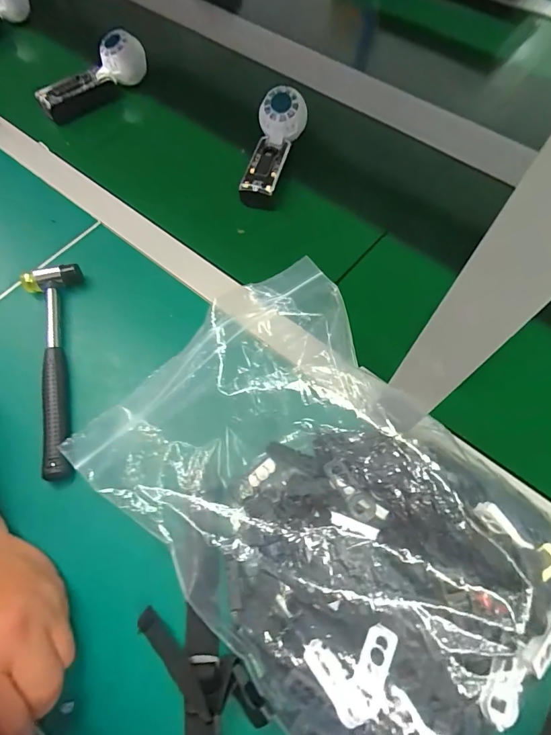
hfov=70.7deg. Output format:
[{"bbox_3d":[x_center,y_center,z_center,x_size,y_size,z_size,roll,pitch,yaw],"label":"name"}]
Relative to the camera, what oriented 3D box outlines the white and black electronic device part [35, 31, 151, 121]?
[{"bbox_3d":[-0.272,-0.427,0.578,0.164,0.079,0.050,-23,68,-10],"label":"white and black electronic device part"}]

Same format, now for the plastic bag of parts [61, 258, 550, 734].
[{"bbox_3d":[0.043,0.113,0.307,0.262,0.088,0.367,-39,71,-16],"label":"plastic bag of parts"}]

